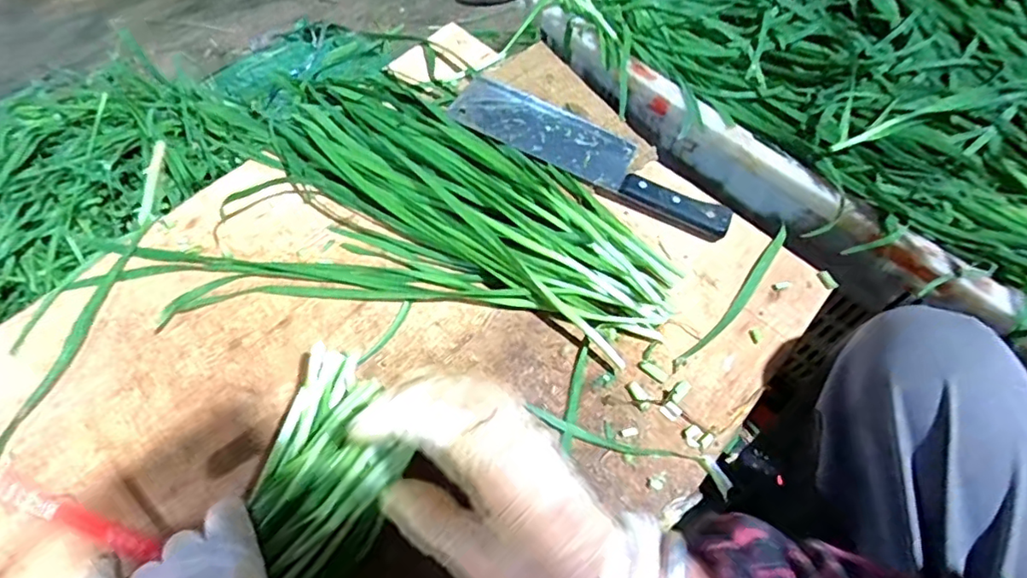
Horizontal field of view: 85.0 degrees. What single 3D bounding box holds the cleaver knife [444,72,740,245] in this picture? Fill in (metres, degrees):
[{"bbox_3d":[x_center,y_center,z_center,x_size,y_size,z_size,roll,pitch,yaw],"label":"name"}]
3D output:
[{"bbox_3d":[0.074,-0.131,0.518,0.268,0.014,0.072,24,63,12],"label":"cleaver knife"}]

